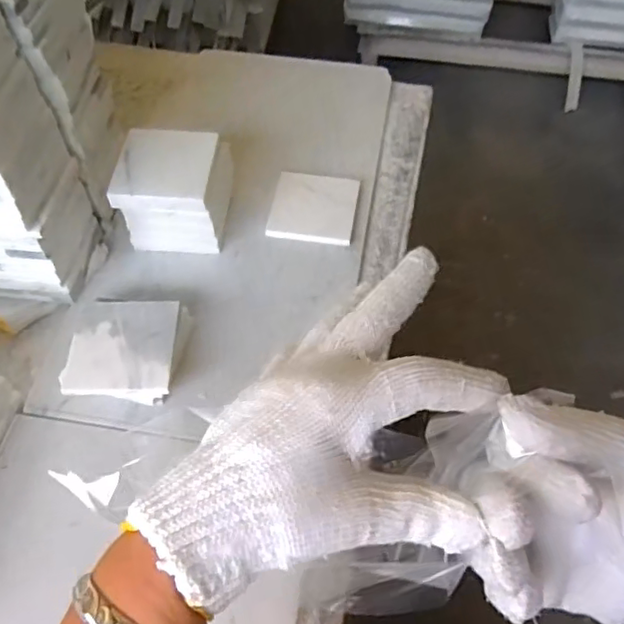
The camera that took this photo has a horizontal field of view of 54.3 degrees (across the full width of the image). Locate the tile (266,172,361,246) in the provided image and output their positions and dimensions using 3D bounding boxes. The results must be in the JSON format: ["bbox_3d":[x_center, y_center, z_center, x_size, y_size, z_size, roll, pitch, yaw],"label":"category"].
[{"bbox_3d":[0.004,-0.127,0.741,0.101,0.011,0.103,9,55,5],"label":"tile"}]

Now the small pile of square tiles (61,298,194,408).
[{"bbox_3d":[-0.187,0.040,0.606,0.111,0.036,0.105,1,54,0],"label":"small pile of square tiles"}]

